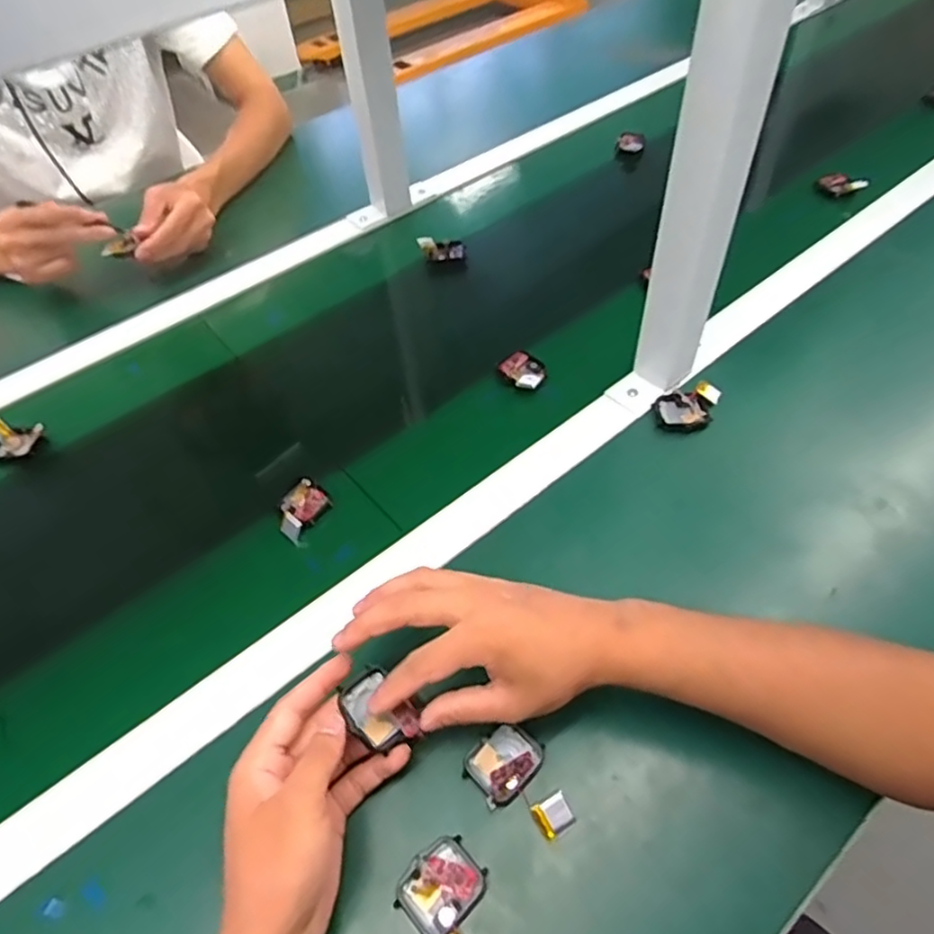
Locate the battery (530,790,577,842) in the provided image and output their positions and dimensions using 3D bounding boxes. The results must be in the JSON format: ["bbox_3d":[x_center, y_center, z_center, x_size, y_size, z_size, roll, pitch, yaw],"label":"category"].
[{"bbox_3d":[0.052,0.207,0.382,0.022,0.007,0.019,-27,54,-16],"label":"battery"}]

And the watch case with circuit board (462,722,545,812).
[{"bbox_3d":[0.023,0.182,0.399,0.048,0.017,0.038,-35,56,-20],"label":"watch case with circuit board"}]

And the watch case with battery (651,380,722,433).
[{"bbox_3d":[0.199,-0.053,0.571,0.060,0.015,0.042,-17,52,-8],"label":"watch case with battery"}]

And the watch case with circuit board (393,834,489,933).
[{"bbox_3d":[-0.015,0.239,0.365,0.047,0.012,0.038,-38,58,-22],"label":"watch case with circuit board"}]

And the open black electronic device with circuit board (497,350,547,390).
[{"bbox_3d":[0.057,-0.093,0.622,0.039,0.011,0.051,-28,54,-16],"label":"open black electronic device with circuit board"}]

